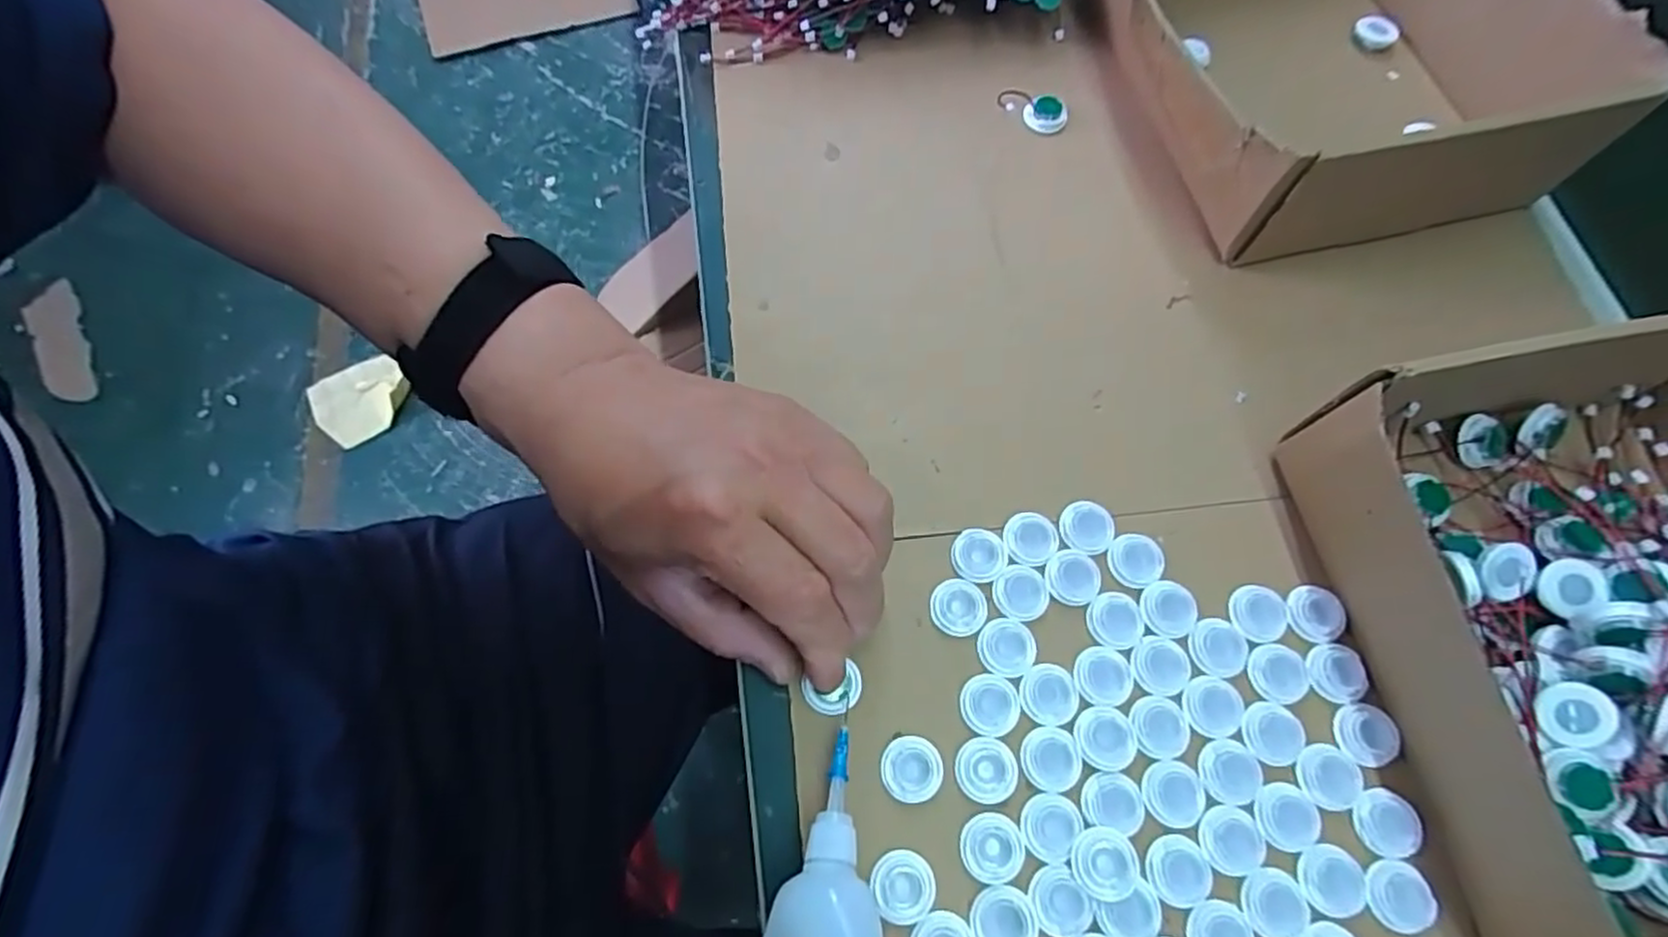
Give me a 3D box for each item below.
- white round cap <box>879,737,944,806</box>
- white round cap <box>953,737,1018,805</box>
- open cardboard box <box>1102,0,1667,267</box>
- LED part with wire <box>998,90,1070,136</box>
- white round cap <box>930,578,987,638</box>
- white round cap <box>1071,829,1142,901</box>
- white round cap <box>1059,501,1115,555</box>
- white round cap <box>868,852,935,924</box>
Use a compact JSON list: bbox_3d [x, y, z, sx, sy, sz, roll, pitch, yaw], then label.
[{"bbox_3d":[0.029,0.113,0.267,0.023,0.004,0.022,0,69,0],"label":"white round cap"},{"bbox_3d":[0.057,0.113,0.267,0.023,0.004,0.022,0,69,0],"label":"white round cap"},{"bbox_3d":[0.248,-0.221,0.362,0.190,0.066,0.203,-12,69,-4],"label":"open cardboard box"},{"bbox_3d":[0.105,-0.192,0.383,0.039,0.012,0.018,12,68,-11],"label":"LED part with wire"},{"bbox_3d":[0.051,0.056,0.290,0.022,0.004,0.023,0,69,0],"label":"white round cap"},{"bbox_3d":[0.096,0.140,0.253,0.022,0.007,0.022,0,69,0],"label":"white round cap"},{"bbox_3d":[0.107,0.025,0.301,0.022,0.004,0.022,0,69,0],"label":"white round cap"},{"bbox_3d":[0.025,0.148,0.252,0.023,0.004,0.022,0,69,0],"label":"white round cap"}]

